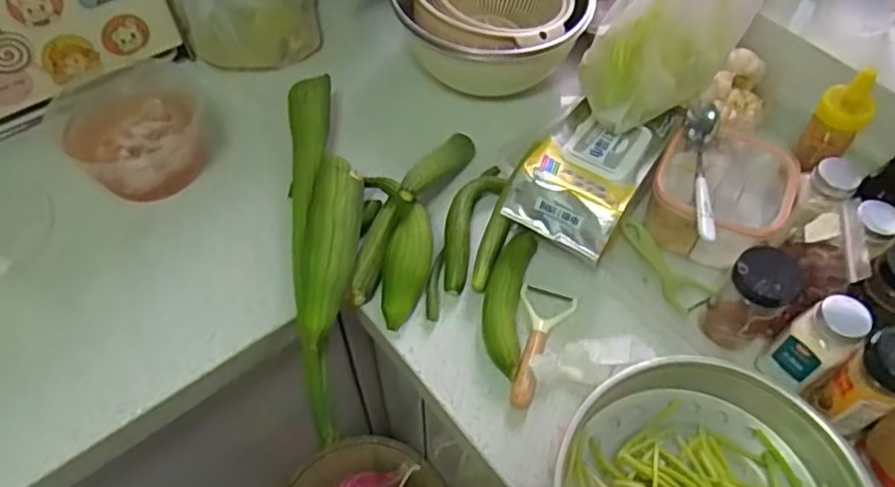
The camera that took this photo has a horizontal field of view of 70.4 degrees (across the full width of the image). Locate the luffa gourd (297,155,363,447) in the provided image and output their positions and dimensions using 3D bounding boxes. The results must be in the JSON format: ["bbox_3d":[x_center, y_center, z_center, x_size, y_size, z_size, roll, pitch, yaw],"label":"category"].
[{"bbox_3d":[-0.126,0.044,0.648,0.056,0.061,0.291,2,71,1],"label":"luffa gourd"}]

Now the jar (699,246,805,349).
[{"bbox_3d":[0.296,0.054,0.623,0.057,0.118,0.052,38,63,23],"label":"jar"}]

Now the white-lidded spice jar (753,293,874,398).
[{"bbox_3d":[0.340,0.097,0.592,0.047,0.112,0.051,0,55,0],"label":"white-lidded spice jar"}]

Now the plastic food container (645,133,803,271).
[{"bbox_3d":[0.304,-0.055,0.714,0.136,0.091,0.147,28,60,18],"label":"plastic food container"}]

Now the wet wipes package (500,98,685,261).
[{"bbox_3d":[0.163,-0.091,0.695,0.116,0.048,0.223,28,60,17],"label":"wet wipes package"}]

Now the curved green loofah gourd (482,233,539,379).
[{"bbox_3d":[0.064,0.059,0.672,0.045,0.034,0.168,9,56,6],"label":"curved green loofah gourd"}]

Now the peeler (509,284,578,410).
[{"bbox_3d":[0.086,0.101,0.650,0.058,0.023,0.141,19,58,13],"label":"peeler"}]

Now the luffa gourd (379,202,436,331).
[{"bbox_3d":[-0.044,0.023,0.678,0.050,0.040,0.137,10,72,7],"label":"luffa gourd"}]

